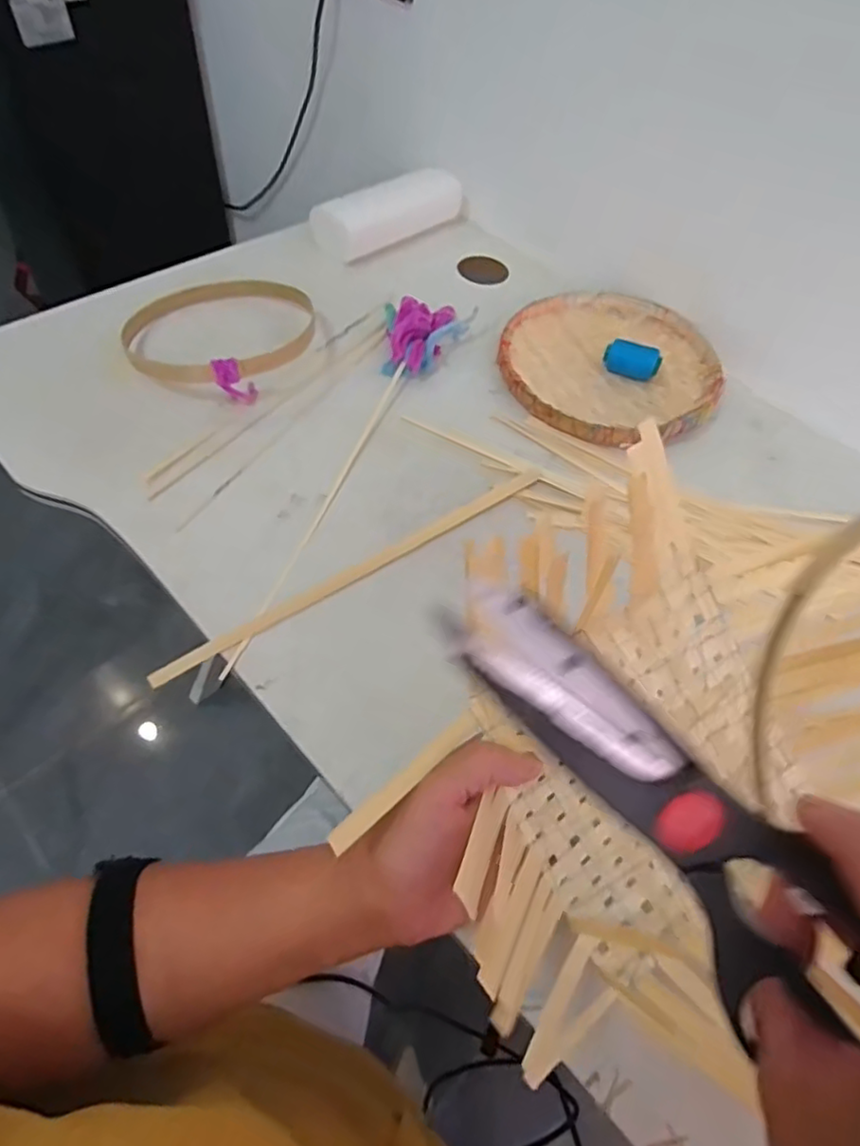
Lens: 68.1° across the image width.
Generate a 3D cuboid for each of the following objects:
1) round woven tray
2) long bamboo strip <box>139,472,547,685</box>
[{"bbox_3d":[0.172,-0.207,0.628,0.204,0.024,0.219,2,56,-3],"label":"round woven tray"},{"bbox_3d":[-0.046,-0.007,0.481,0.333,0.010,0.014,-30,63,-22],"label":"long bamboo strip"}]

